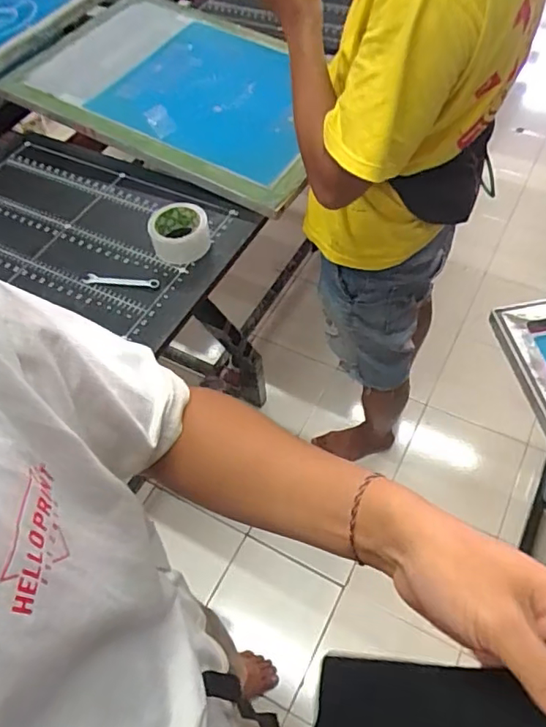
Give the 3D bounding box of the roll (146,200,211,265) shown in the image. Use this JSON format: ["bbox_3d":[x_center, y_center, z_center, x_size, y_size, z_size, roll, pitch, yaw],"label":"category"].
[{"bbox_3d":[-0.161,-0.228,0.951,0.101,0.047,0.109,-9,55,-2],"label":"roll"}]

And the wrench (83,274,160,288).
[{"bbox_3d":[-0.252,-0.136,0.916,0.125,0.011,0.018,4,56,7],"label":"wrench"}]

